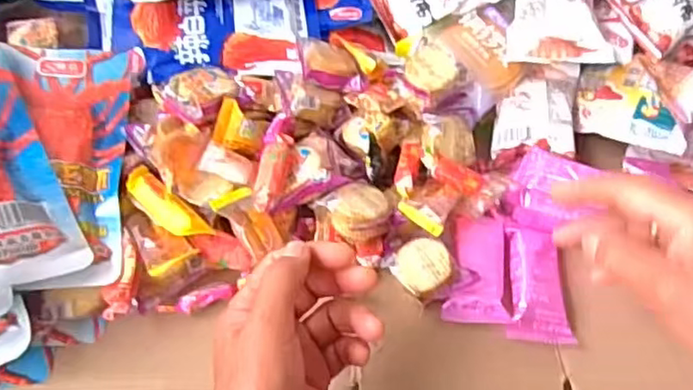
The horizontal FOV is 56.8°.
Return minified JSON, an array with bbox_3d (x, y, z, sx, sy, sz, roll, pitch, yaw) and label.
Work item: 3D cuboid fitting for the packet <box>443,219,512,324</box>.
[{"bbox_3d":[0.094,0.053,0.457,0.042,0.011,0.082,9,51,1],"label":"packet"}]

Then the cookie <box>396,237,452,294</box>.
[{"bbox_3d":[0.053,0.050,0.447,0.039,0.015,0.039,-8,61,14],"label":"cookie"}]

